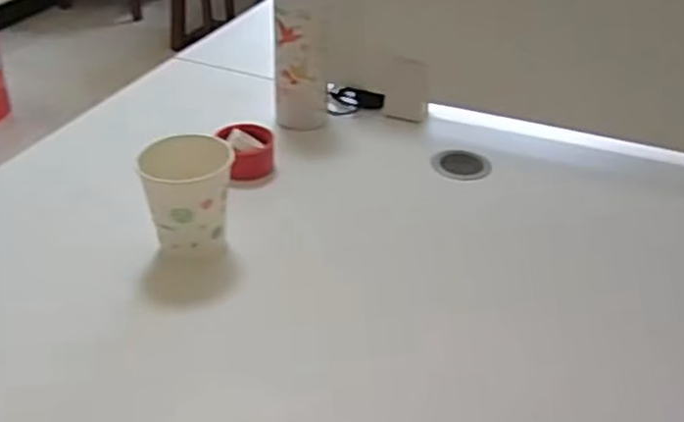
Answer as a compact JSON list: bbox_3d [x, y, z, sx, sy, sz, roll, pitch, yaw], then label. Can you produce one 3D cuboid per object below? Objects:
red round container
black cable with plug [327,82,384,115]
[{"bbox_3d":[-0.091,-0.056,0.688,0.049,0.035,0.055,-14,38,-22],"label":"red round container"},{"bbox_3d":[0.017,-0.129,0.816,0.067,0.037,0.030,9,35,9],"label":"black cable with plug"}]

